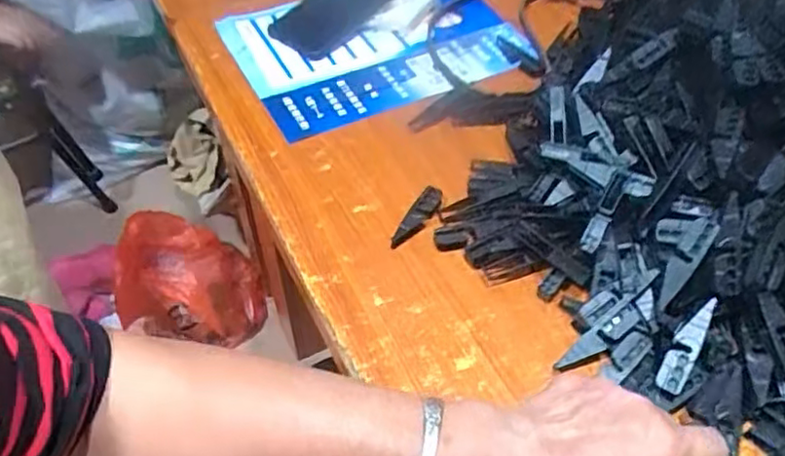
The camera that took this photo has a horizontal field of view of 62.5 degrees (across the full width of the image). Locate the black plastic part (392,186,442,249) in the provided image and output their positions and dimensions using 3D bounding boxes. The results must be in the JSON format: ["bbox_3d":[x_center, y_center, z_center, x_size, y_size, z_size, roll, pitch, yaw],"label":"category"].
[{"bbox_3d":[0.020,-0.008,0.511,0.019,0.010,0.061,23,53,17],"label":"black plastic part"}]

